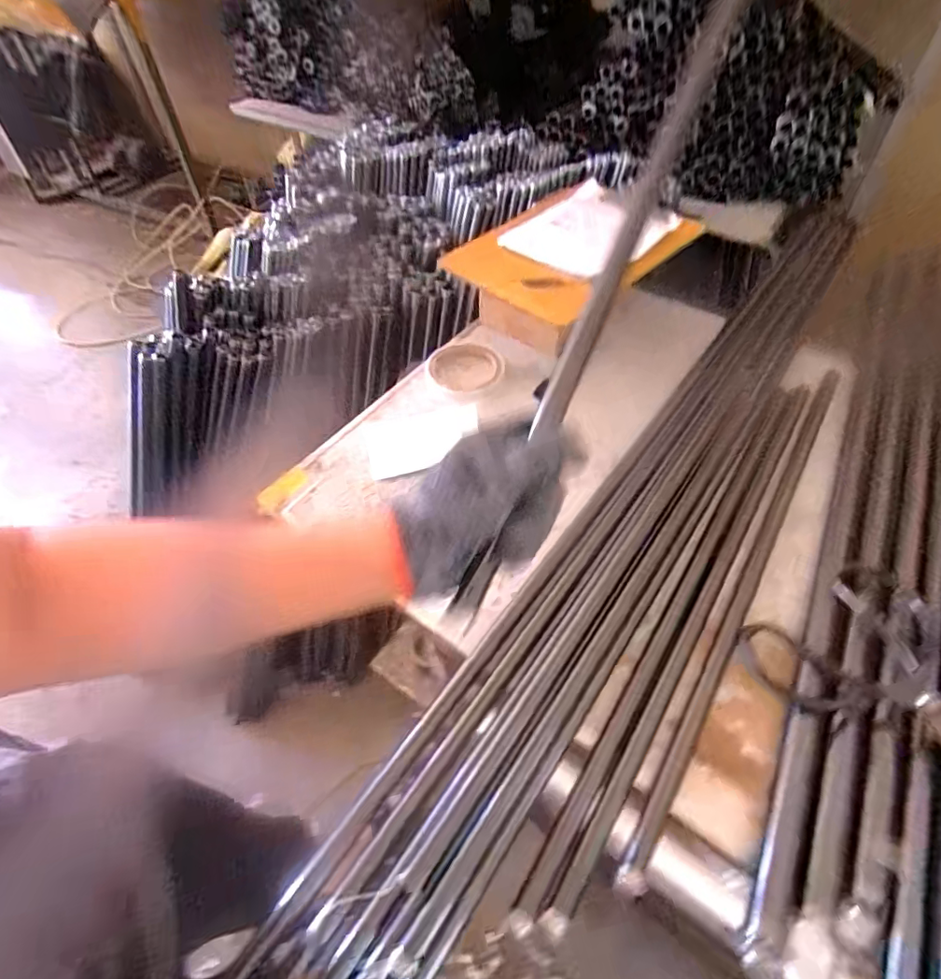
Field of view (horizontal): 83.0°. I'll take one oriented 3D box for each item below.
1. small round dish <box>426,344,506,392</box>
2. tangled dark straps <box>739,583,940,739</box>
[{"bbox_3d":[-0.005,-0.156,0.677,0.090,0.017,0.074,-7,52,-3],"label":"small round dish"},{"bbox_3d":[0.314,0.147,0.398,0.146,0.022,0.161,-23,46,-6],"label":"tangled dark straps"}]

